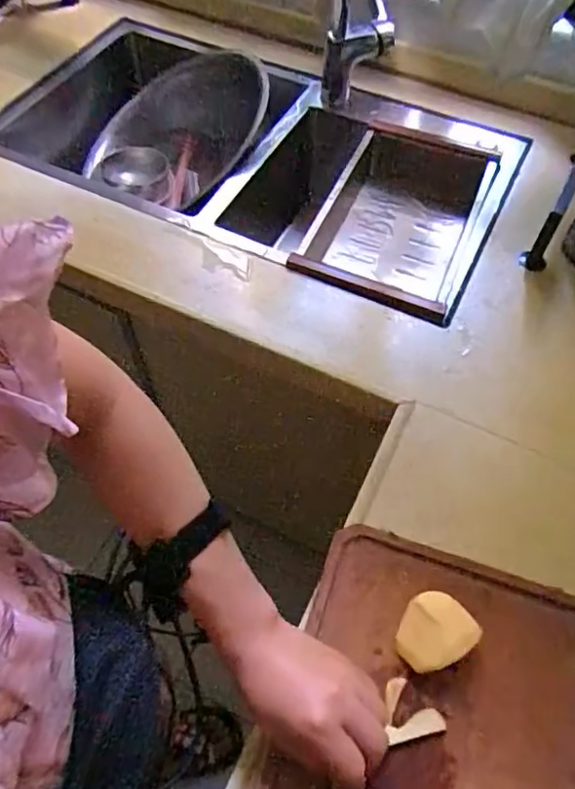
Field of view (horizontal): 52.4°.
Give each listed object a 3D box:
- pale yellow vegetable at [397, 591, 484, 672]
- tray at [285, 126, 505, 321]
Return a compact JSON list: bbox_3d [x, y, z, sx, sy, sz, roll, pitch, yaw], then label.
[{"bbox_3d":[0.116,0.193,0.473,0.059,0.036,0.052,-32,64,-20],"label":"pale yellow vegetable"},{"bbox_3d":[0.152,-0.240,0.822,0.208,0.080,0.351,19,60,13],"label":"tray"}]

